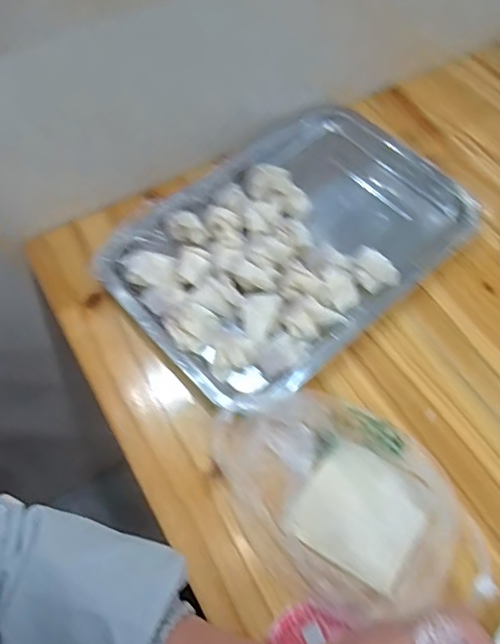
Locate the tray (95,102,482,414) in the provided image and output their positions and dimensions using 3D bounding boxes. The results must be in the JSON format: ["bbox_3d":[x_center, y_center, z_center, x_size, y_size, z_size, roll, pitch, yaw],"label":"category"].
[{"bbox_3d":[0.035,-0.076,0.495,0.298,0.021,0.211,-39,69,-19],"label":"tray"}]

